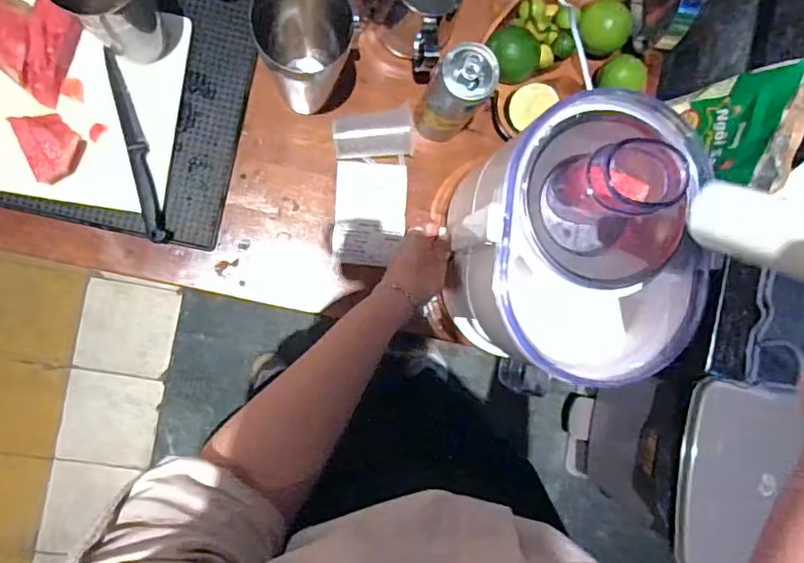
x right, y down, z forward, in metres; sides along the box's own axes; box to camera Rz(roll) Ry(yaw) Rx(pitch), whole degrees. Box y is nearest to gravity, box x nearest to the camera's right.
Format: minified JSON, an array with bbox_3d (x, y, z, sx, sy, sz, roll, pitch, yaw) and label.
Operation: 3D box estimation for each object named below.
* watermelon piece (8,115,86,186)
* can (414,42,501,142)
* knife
[{"bbox_3d":[-0.350,-0.137,0.568,0.049,0.032,0.063,-28,94,-8],"label":"watermelon piece"},{"bbox_3d":[0.052,-0.189,0.587,0.052,0.146,0.054,0,90,-9],"label":"can"},{"bbox_3d":[-0.276,-0.140,0.590,0.020,0.008,0.198,-15,92,-8],"label":"knife"}]

